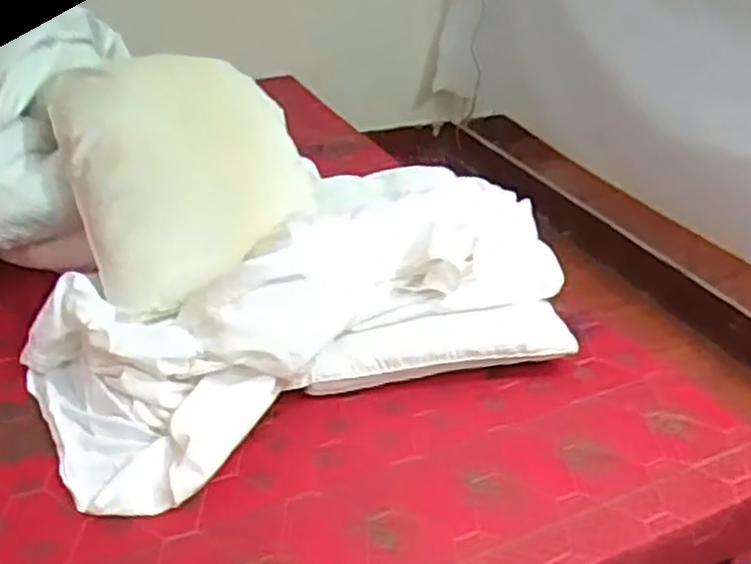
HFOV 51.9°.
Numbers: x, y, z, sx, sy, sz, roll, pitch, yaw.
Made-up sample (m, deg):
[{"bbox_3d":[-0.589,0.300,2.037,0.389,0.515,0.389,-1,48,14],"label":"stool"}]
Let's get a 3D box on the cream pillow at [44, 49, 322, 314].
[{"bbox_3d":[-0.333,-0.198,1.259,0.402,0.385,0.152,-36,16,-21],"label":"cream pillow"}]

